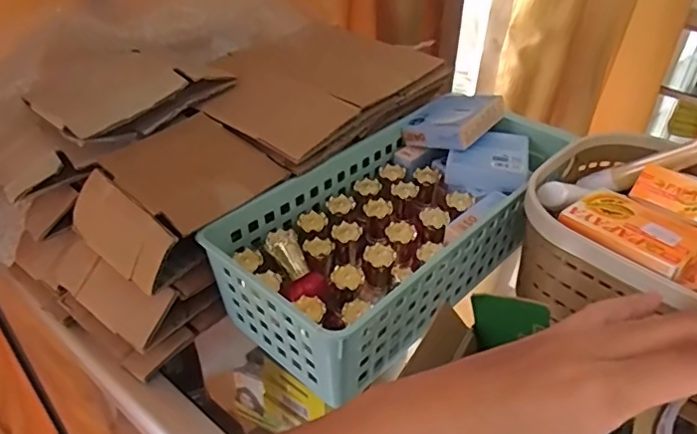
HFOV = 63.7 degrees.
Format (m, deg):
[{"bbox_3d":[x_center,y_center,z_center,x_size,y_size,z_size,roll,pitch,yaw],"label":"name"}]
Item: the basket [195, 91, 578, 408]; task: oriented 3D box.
[{"bbox_3d":[0.048,-0.005,0.432,0.138,0.088,0.286,29,45,32],"label":"basket"}]

